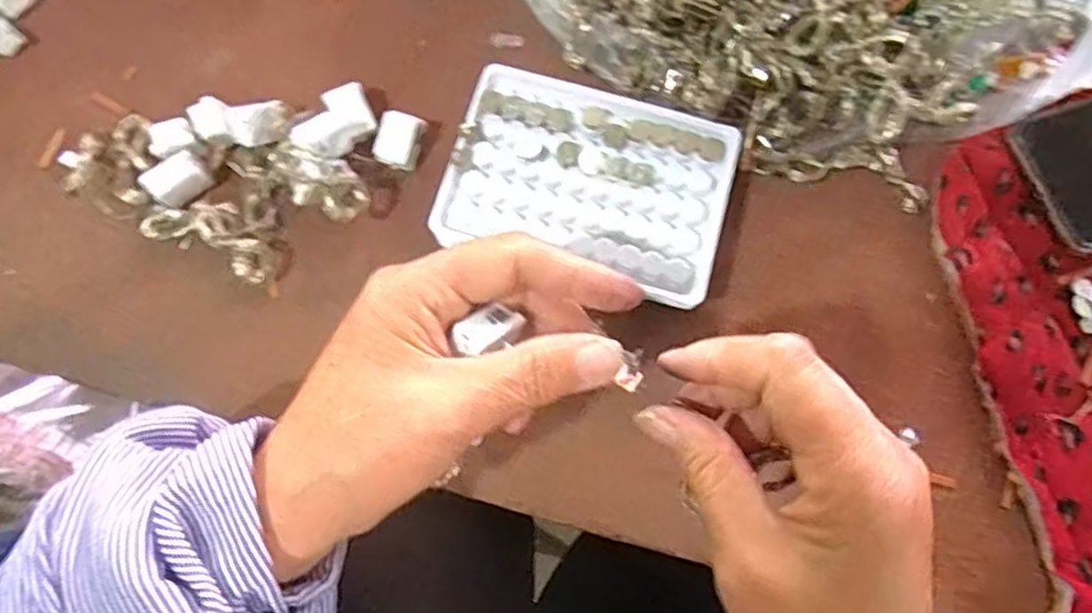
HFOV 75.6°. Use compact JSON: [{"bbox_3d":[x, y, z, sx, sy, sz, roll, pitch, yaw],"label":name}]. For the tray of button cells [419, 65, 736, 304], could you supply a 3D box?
[{"bbox_3d":[0.021,-0.062,0.340,0.131,0.006,0.097,14,75,3],"label":"tray of button cells"}]

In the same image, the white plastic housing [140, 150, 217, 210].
[{"bbox_3d":[-0.183,-0.062,0.349,0.029,0.010,0.023,-28,100,-4],"label":"white plastic housing"}]

